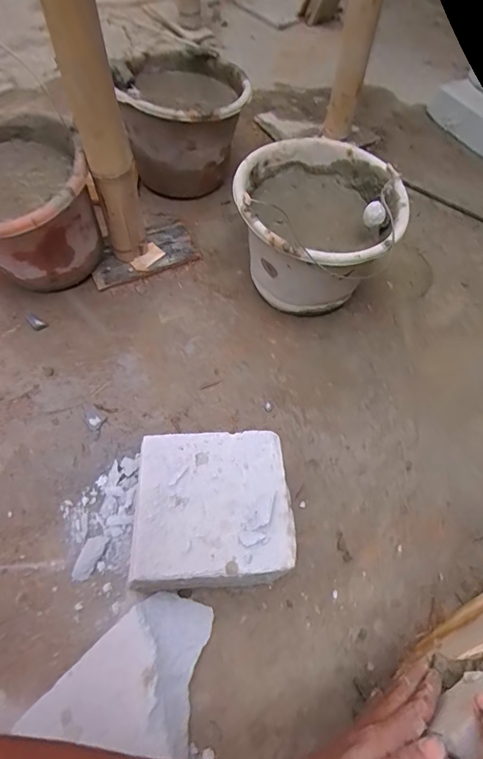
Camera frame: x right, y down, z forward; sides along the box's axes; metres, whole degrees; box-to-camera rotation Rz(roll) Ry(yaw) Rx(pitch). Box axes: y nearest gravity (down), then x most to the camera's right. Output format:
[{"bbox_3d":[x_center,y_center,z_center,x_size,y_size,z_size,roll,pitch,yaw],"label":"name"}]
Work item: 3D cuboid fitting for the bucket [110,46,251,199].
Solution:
[{"bbox_3d":[-0.107,-0.535,0.909,0.243,0.227,0.244,2,57,-2],"label":"bucket"}]

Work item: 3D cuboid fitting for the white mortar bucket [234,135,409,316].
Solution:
[{"bbox_3d":[0.116,-0.242,0.765,0.245,0.211,0.276,-2,58,-4],"label":"white mortar bucket"}]

